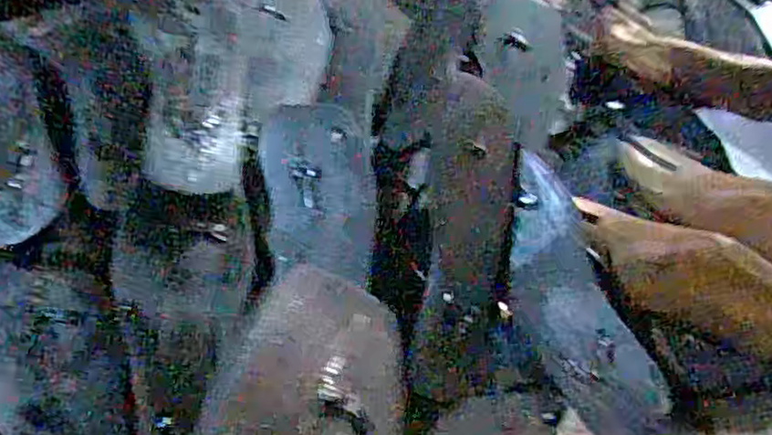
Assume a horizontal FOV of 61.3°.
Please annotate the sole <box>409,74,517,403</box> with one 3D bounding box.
[{"bbox_3d":[0.070,0.010,0.545,0.080,0.028,0.271,5,74,1],"label":"sole"}]

